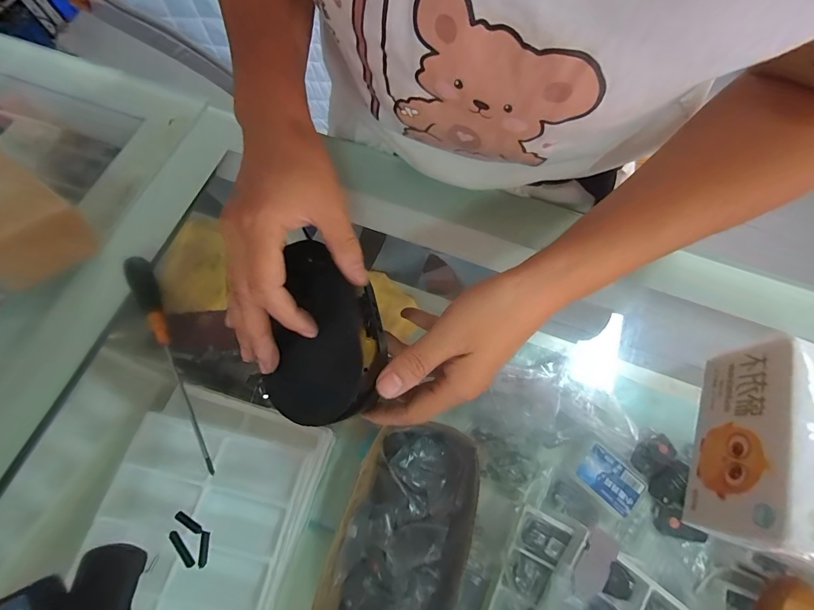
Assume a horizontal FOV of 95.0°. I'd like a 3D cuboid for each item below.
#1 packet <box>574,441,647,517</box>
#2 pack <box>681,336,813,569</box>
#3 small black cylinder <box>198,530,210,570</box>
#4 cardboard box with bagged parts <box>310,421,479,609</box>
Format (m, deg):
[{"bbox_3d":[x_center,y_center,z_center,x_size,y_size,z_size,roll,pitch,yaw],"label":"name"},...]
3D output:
[{"bbox_3d":[0.276,0.237,0.510,0.080,0.013,0.055,43,75,14],"label":"packet"},{"bbox_3d":[0.237,0.092,0.219,0.084,0.070,0.114,20,71,7],"label":"pack"},{"bbox_3d":[-0.128,0.154,0.235,0.005,0.004,0.020,-6,70,-2],"label":"small black cylinder"},{"bbox_3d":[-0.011,0.293,0.461,0.153,0.071,0.279,15,71,5],"label":"cardboard box with bagged parts"}]

